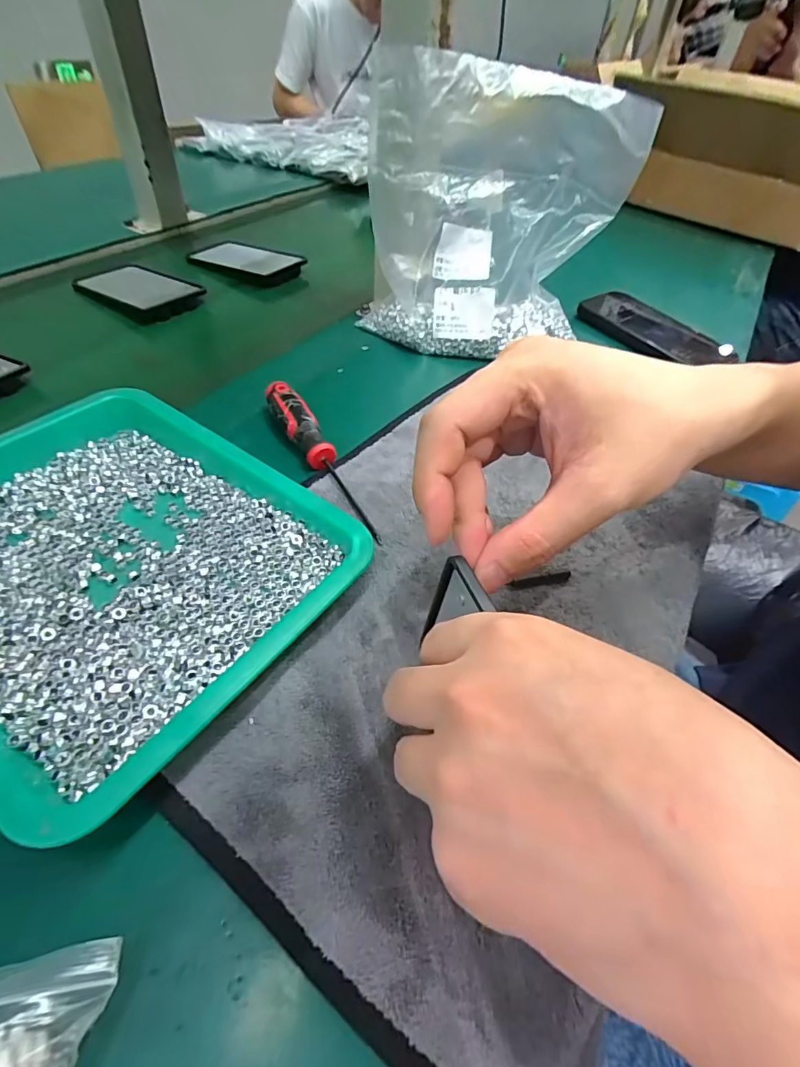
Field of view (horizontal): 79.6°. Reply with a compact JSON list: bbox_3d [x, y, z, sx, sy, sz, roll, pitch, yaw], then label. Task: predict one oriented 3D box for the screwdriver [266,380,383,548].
[{"bbox_3d":[-0.049,-0.051,0.306,0.019,0.022,0.141,-25,55,-26],"label":"screwdriver"}]

